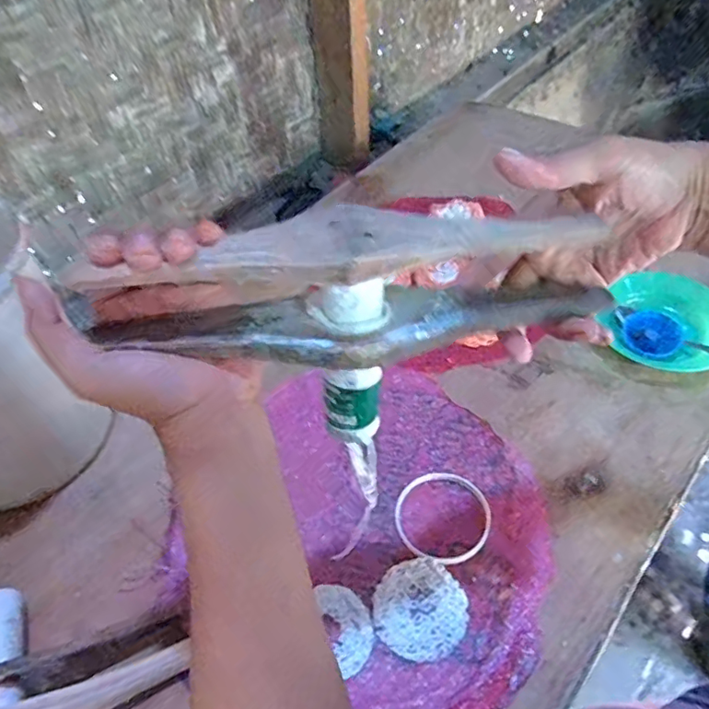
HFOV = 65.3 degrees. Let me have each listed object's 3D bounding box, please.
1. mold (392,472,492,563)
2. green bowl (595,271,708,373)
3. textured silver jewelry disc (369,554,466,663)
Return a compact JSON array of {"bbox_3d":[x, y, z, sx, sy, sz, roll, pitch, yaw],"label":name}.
[{"bbox_3d":[0.085,0.156,0.537,0.090,0.006,0.092,-2,49,3],"label":"mold"},{"bbox_3d":[0.372,-0.036,0.653,0.130,0.040,0.135,-2,49,3],"label":"green bowl"},{"bbox_3d":[0.056,0.219,0.482,0.078,0.004,0.080,2,49,6],"label":"textured silver jewelry disc"}]

